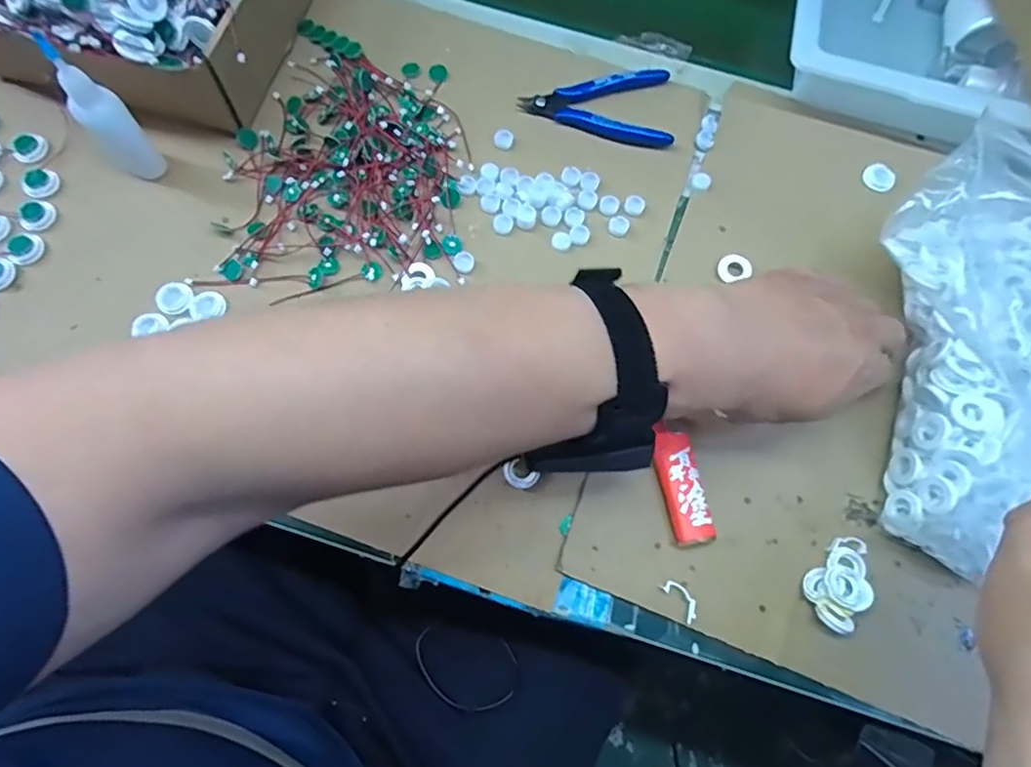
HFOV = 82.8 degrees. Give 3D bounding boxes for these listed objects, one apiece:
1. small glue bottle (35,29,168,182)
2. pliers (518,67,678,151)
[{"bbox_3d":[-0.269,-0.173,0.382,0.029,0.096,0.026,17,72,3],"label":"small glue bottle"},{"bbox_3d":[0.063,-0.212,0.453,0.115,0.011,0.066,-2,72,-3],"label":"pliers"}]

